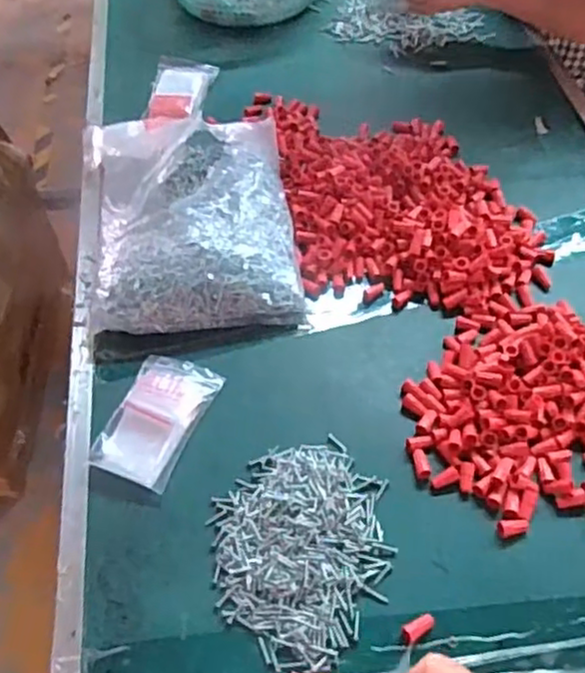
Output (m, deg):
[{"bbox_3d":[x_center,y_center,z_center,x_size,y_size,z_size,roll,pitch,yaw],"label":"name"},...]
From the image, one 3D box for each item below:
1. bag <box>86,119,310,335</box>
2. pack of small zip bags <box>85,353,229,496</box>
[{"bbox_3d":[-0.111,-0.149,0.698,0.206,0.066,0.314,-8,55,-3],"label":"bag"},{"bbox_3d":[-0.115,0.069,0.585,0.072,0.007,0.115,19,58,14],"label":"pack of small zip bags"}]

